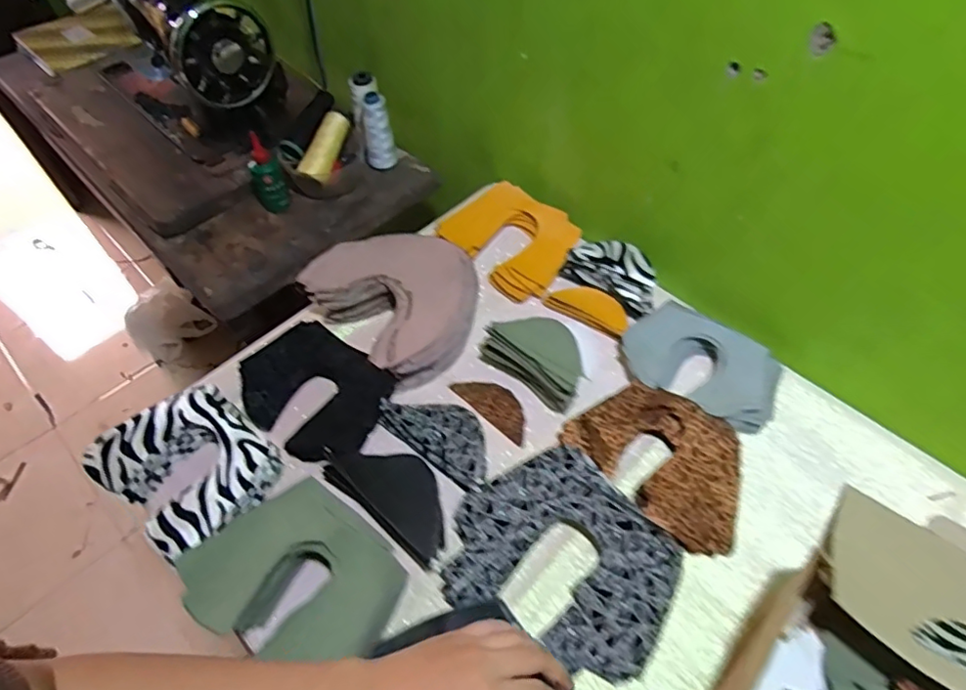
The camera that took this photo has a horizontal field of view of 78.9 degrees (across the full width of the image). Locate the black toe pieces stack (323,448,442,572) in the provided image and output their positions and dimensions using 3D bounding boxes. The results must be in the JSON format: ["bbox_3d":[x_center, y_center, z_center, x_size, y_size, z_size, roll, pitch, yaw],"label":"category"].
[{"bbox_3d":[-0.087,0.137,0.573,0.157,0.038,0.078,33,61,23],"label":"black toe pieces stack"}]

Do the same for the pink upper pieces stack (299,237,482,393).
[{"bbox_3d":[-0.089,-0.059,0.713,0.186,0.078,0.178,-36,61,-22],"label":"pink upper pieces stack"}]

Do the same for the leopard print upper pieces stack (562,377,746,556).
[{"bbox_3d":[0.184,0.114,0.601,0.192,0.039,0.131,34,62,23],"label":"leopard print upper pieces stack"}]

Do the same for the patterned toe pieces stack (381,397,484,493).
[{"bbox_3d":[-0.040,0.095,0.633,0.138,0.028,0.071,34,61,23],"label":"patterned toe pieces stack"}]

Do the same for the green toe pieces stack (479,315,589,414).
[{"bbox_3d":[0.060,0.013,0.657,0.053,0.078,0.125,-39,62,-24],"label":"green toe pieces stack"}]

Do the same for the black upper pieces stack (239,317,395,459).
[{"bbox_3d":[-0.189,0.055,0.666,0.163,0.050,0.130,31,60,21],"label":"black upper pieces stack"}]

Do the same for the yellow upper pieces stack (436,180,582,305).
[{"bbox_3d":[0.041,-0.142,0.787,0.138,0.043,0.166,-36,61,-22],"label":"yellow upper pieces stack"}]

